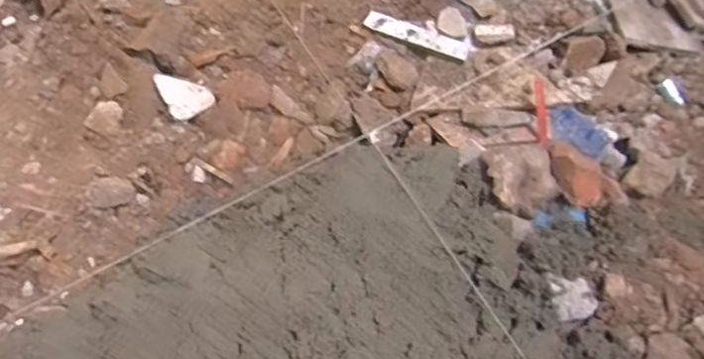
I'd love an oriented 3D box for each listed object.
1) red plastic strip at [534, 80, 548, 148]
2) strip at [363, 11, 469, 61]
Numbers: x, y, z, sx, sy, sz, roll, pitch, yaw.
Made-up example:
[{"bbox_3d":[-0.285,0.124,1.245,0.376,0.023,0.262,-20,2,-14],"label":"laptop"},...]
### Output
[{"bbox_3d":[0.205,-0.072,0.608,0.013,0.008,0.071,-9,98,-4],"label":"red plastic strip"},{"bbox_3d":[0.077,-0.174,0.673,0.129,0.009,0.034,23,67,11],"label":"strip"}]

